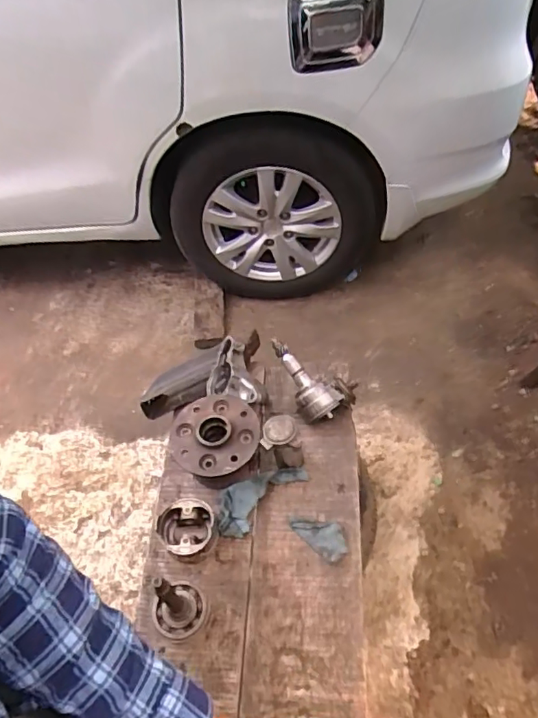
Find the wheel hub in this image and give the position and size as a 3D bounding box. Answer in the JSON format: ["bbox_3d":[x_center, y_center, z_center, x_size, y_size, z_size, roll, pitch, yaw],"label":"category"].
[{"bbox_3d":[-0.087,0.143,0.908,0.137,0.088,0.138,0,53,1],"label":"wheel hub"}]

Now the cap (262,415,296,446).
[{"bbox_3d":[0.016,0.110,0.859,0.049,0.017,0.050,0,53,1],"label":"cap"}]

